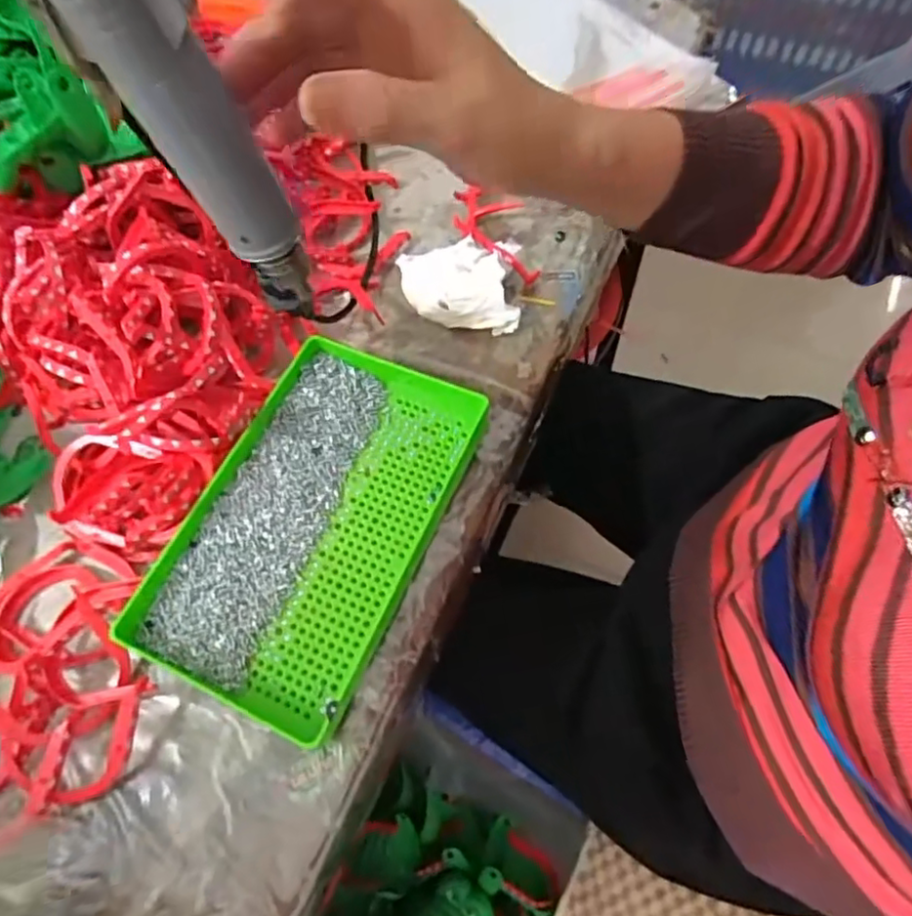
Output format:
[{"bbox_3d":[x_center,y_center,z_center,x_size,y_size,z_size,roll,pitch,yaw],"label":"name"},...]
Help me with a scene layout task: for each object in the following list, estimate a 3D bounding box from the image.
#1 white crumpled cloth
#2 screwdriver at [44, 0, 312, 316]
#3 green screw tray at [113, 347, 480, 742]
[{"bbox_3d":[0.001,-0.143,0.513,0.099,0.036,0.080,4,64,5],"label":"white crumpled cloth"},{"bbox_3d":[-0.098,-0.123,0.225,0.047,0.181,0.028,-33,66,-12],"label":"screwdriver"},{"bbox_3d":[-0.091,0.040,0.432,0.155,0.036,0.256,21,67,14],"label":"green screw tray"}]

